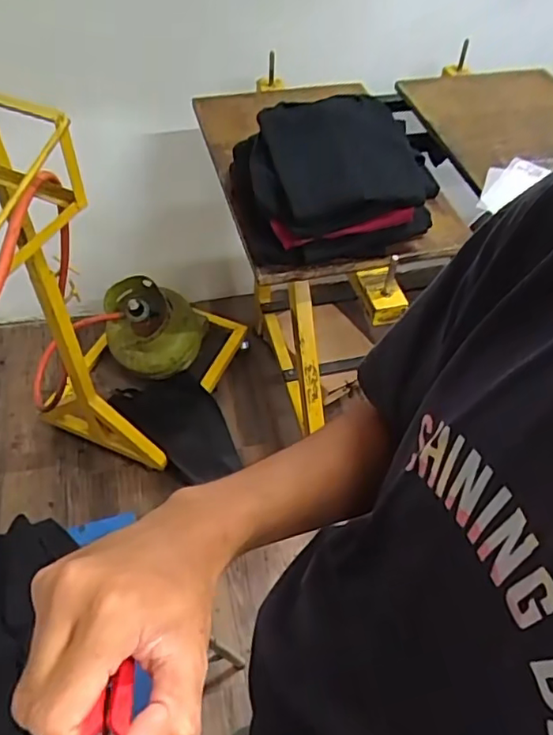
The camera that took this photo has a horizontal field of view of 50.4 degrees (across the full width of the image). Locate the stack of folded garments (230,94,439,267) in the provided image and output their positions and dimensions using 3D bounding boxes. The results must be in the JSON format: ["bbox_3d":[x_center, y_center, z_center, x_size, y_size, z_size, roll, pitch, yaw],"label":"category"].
[{"bbox_3d":[0.098,-0.316,0.982,0.326,0.149,0.249,-4,52,-6],"label":"stack of folded garments"}]

